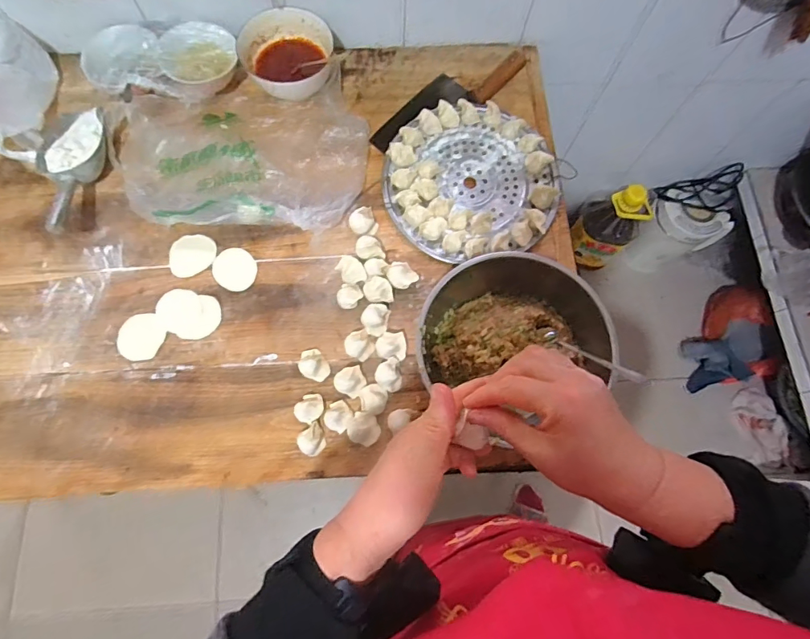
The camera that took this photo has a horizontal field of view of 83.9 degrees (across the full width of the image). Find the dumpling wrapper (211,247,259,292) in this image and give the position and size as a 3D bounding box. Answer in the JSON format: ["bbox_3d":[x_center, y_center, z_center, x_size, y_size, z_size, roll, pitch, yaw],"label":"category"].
[{"bbox_3d":[-0.245,-0.072,0.648,0.060,0.004,0.065,-15,75,-4],"label":"dumpling wrapper"}]

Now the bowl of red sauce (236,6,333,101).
[{"bbox_3d":[-0.181,-0.410,0.707,0.138,0.059,0.132,0,74,1],"label":"bowl of red sauce"}]

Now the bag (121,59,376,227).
[{"bbox_3d":[-0.250,-0.259,0.675,0.378,0.050,0.274,-3,74,0],"label":"bag"}]

